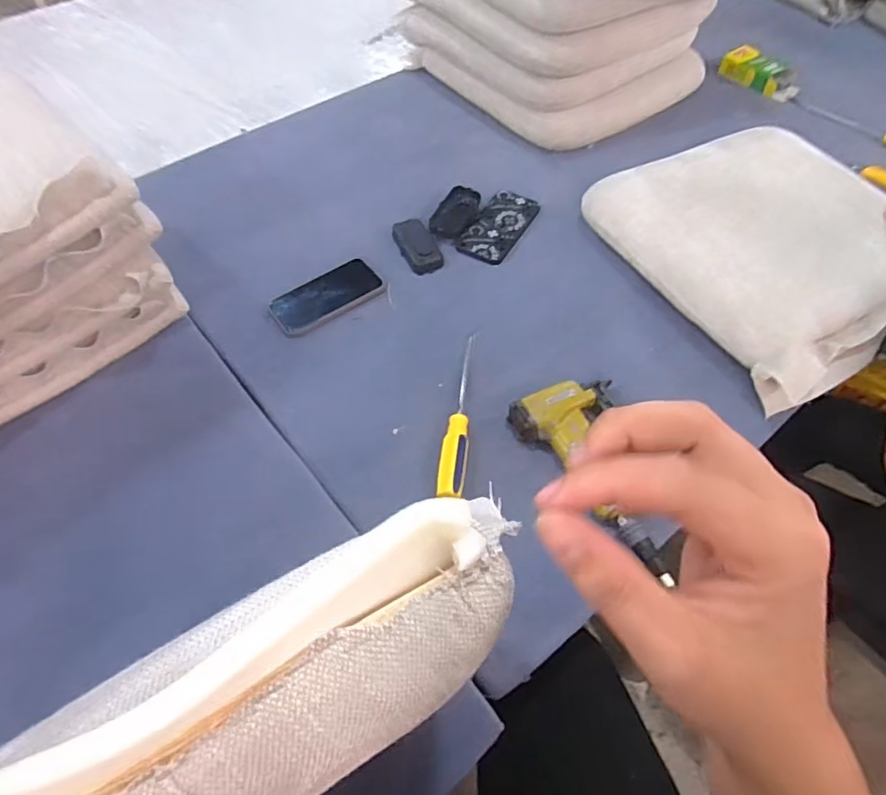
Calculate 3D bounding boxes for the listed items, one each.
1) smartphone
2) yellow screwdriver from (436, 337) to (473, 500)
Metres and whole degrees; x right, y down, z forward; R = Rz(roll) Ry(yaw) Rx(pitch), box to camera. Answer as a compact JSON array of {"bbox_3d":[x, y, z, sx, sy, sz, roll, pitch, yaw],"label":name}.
[{"bbox_3d":[-0.170,-0.149,0.834,0.164,0.013,0.078,-33,71,-22],"label":"smartphone"},{"bbox_3d":[0.022,0.012,0.712,0.031,0.031,0.253,6,56,3],"label":"yellow screwdriver"}]

